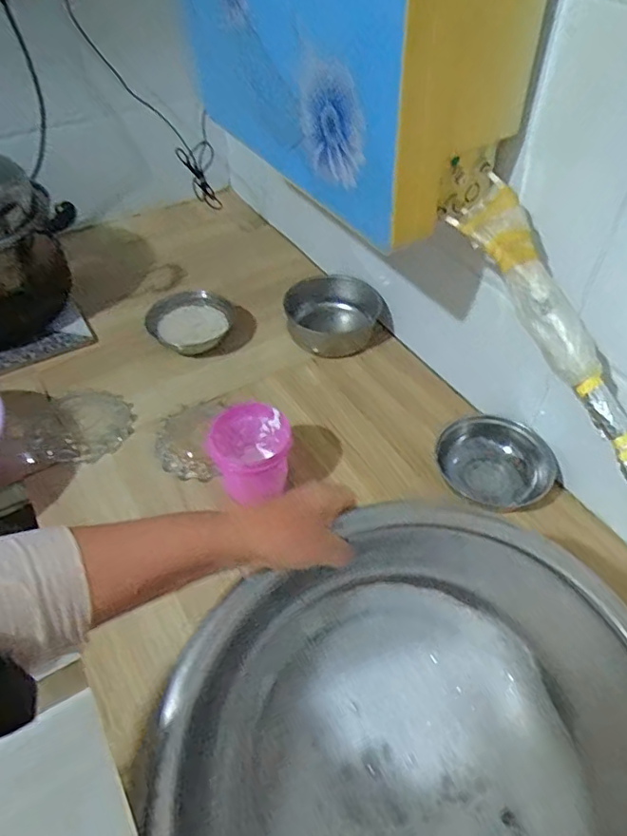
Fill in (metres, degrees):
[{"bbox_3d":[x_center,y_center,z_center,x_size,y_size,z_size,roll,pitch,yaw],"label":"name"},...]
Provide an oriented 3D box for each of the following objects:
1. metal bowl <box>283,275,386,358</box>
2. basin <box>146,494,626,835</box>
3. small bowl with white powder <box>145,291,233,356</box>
[{"bbox_3d":[0.033,-0.164,0.909,0.147,0.069,0.142,0,48,1],"label":"metal bowl"},{"bbox_3d":[0.091,0.289,0.419,0.401,0.140,0.398,3,61,-5],"label":"basin"},{"bbox_3d":[-0.197,-0.156,0.922,0.132,0.048,0.119,-22,52,-18],"label":"small bowl with white powder"}]

